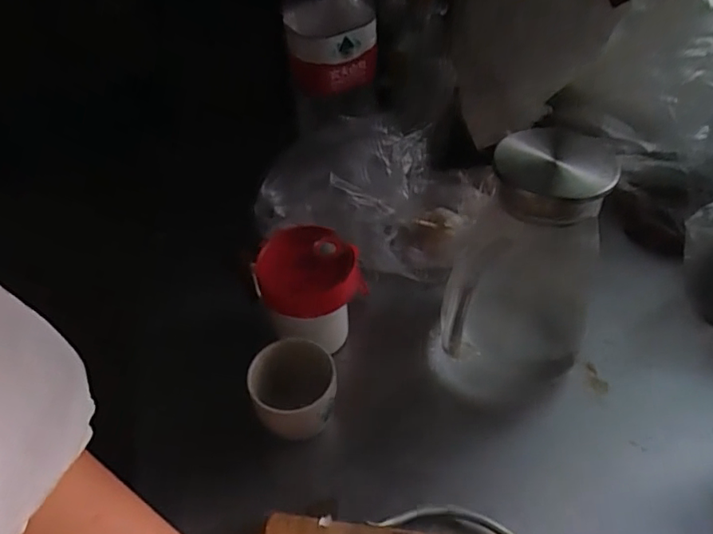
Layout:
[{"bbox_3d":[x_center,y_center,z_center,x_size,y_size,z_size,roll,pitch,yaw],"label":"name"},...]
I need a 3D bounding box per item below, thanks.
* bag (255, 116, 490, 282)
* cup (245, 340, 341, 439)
[{"bbox_3d":[0.021,-0.090,0.652,0.240,0.121,0.136,13,48,16],"label":"bag"},{"bbox_3d":[-0.056,0.119,0.500,0.072,0.086,0.071,-2,46,2],"label":"cup"}]

